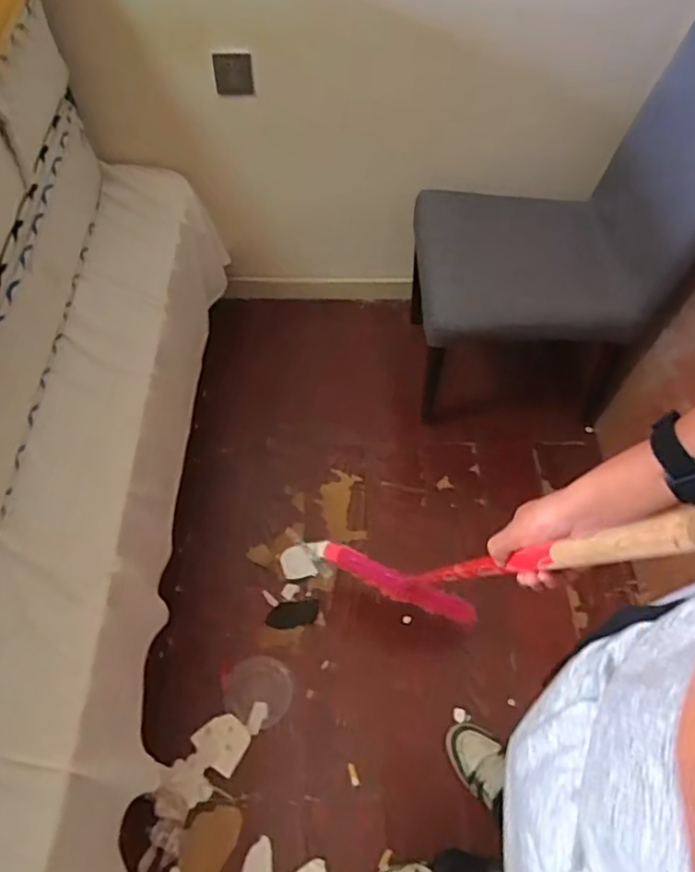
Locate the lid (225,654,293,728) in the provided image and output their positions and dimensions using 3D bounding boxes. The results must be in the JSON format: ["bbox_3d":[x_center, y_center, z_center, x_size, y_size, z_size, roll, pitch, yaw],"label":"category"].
[{"bbox_3d":[-0.184,0.525,1.283,0.139,0.006,0.125,24,57,16],"label":"lid"}]

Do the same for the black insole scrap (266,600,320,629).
[{"bbox_3d":[-0.122,0.401,1.388,0.117,0.012,0.060,-7,54,-6],"label":"black insole scrap"}]

